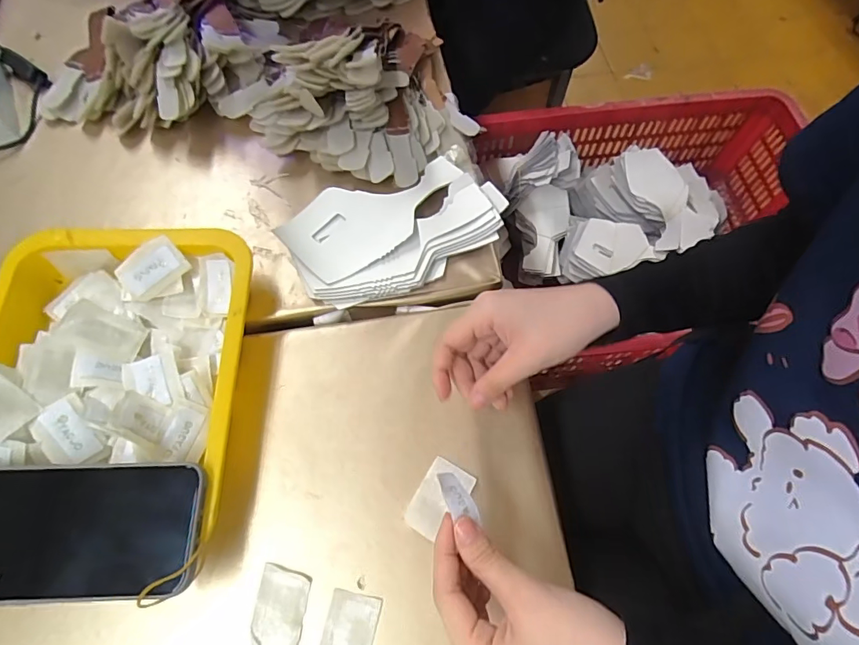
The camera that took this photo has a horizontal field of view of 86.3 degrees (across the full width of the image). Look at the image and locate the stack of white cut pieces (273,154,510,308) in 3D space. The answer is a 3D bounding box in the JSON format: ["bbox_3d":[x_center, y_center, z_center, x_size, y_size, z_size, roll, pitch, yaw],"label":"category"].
[{"bbox_3d":[-0.028,-0.085,0.428,0.196,0.035,0.112,-27,69,-12],"label":"stack of white cut pieces"}]

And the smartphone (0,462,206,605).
[{"bbox_3d":[-0.226,0.131,0.289,0.155,0.006,0.078,0,65,-3],"label":"smartphone"}]

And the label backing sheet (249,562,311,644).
[{"bbox_3d":[-0.103,0.197,0.313,0.034,0.004,0.051,7,66,2],"label":"label backing sheet"}]

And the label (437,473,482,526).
[{"bbox_3d":[0.017,0.106,0.278,0.016,0.004,0.032,-10,52,-33],"label":"label"}]

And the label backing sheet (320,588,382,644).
[{"bbox_3d":[-0.055,0.213,0.308,0.034,0.004,0.054,12,66,4],"label":"label backing sheet"}]

